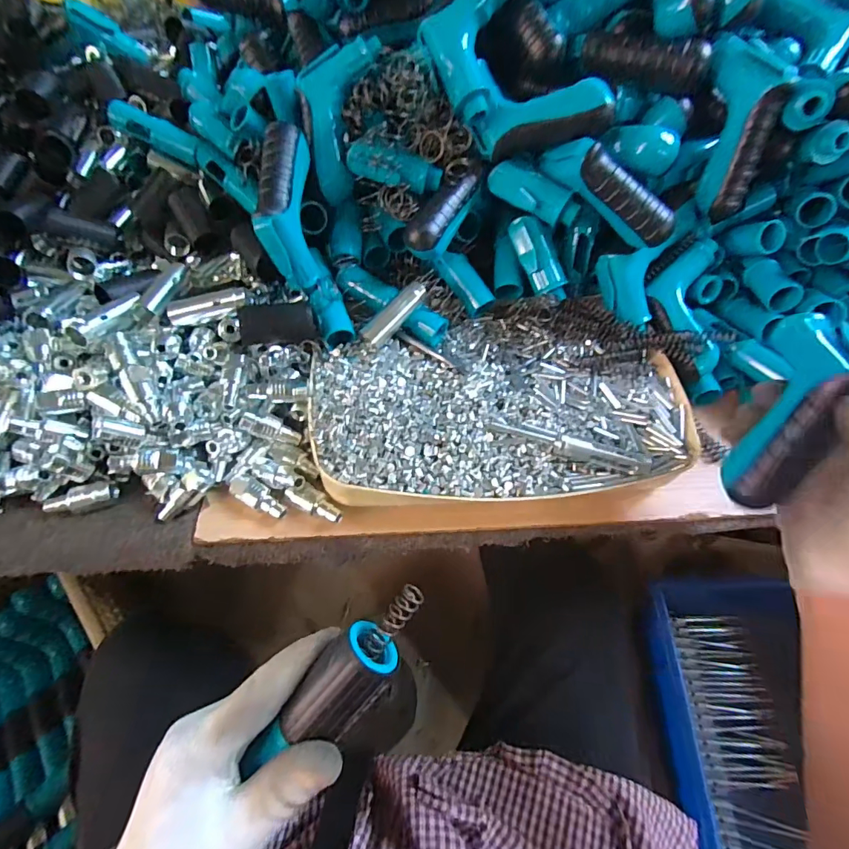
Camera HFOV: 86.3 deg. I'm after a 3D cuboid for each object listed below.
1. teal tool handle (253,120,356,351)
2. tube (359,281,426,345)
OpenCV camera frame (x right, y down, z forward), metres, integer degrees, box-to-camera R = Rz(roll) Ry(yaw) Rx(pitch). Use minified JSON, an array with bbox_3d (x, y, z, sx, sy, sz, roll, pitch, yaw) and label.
[{"bbox_3d":[-0.121,-0.172,0.426,0.068,0.078,0.202,-19,102,-16],"label":"teal tool handle"},{"bbox_3d":[-0.027,-0.103,0.418,0.020,0.014,0.071,39,83,21],"label":"tube"}]

